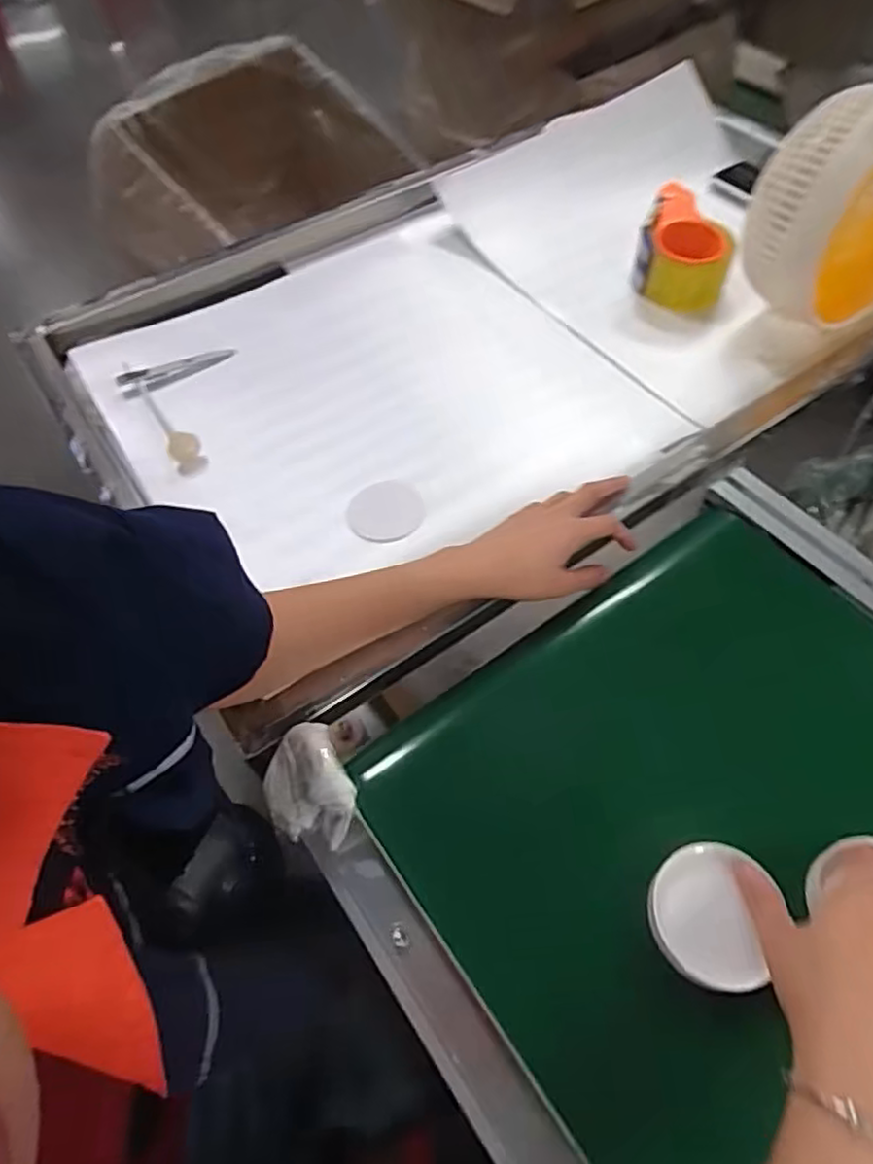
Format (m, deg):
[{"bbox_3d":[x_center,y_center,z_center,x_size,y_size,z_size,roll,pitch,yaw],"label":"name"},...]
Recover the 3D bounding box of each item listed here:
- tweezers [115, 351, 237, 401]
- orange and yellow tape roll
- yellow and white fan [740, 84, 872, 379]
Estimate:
[{"bbox_3d":[-0.286,-0.237,0.751,0.127,0.020,0.029,-34,61,-18],"label":"tweezers"},{"bbox_3d":[0.293,-0.387,0.799,0.105,0.065,0.140,16,58,13],"label":"orange and yellow tape roll"},{"bbox_3d":[0.402,-0.365,0.671,0.167,0.221,0.137,-34,61,-18],"label":"yellow and white fan"}]

